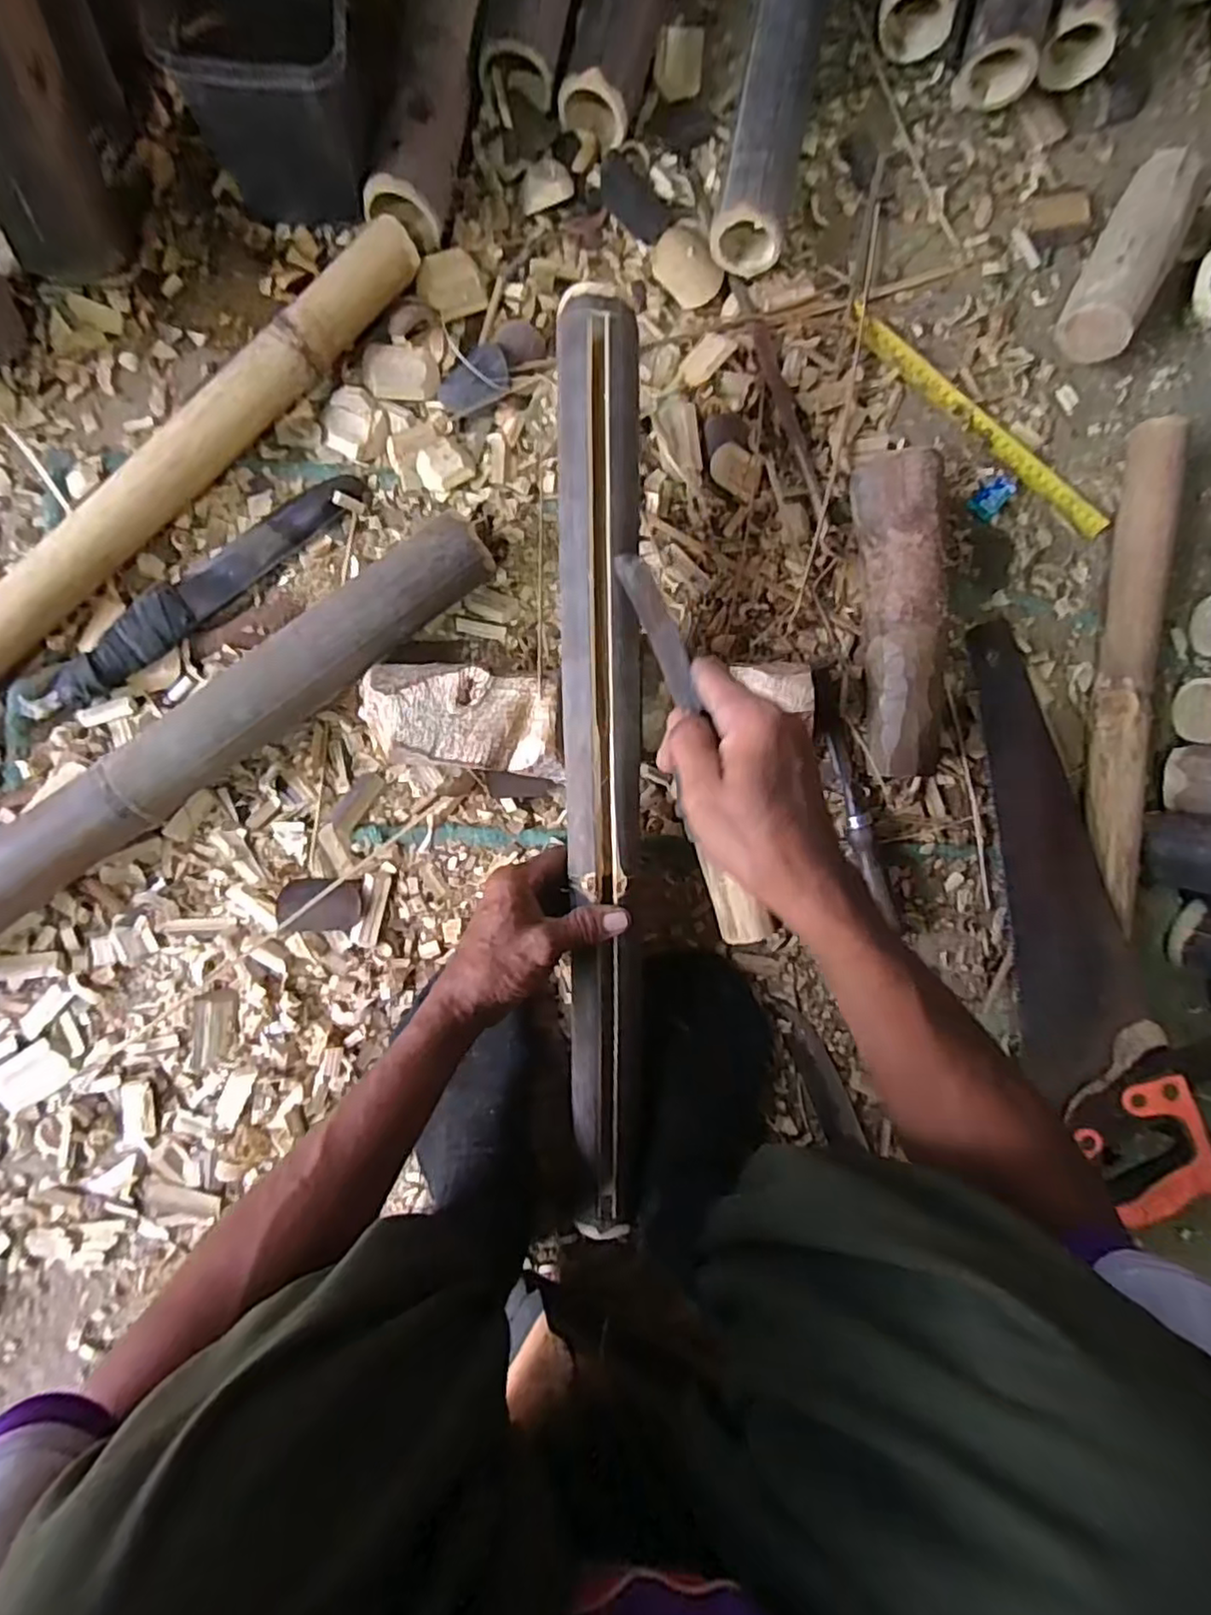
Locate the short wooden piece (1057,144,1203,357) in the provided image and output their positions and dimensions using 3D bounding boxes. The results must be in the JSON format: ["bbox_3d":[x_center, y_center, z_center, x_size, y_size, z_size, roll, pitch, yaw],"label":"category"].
[{"bbox_3d":[0.440,-0.463,0.571,0.057,0.061,0.164,23,88,-8],"label":"short wooden piece"}]

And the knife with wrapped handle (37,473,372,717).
[{"bbox_3d":[-0.292,-0.163,0.494,0.266,0.025,0.034,-42,96,-5],"label":"knife with wrapped handle"}]

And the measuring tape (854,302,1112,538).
[{"bbox_3d":[0.330,-0.336,0.593,0.290,0.007,0.025,36,98,-6],"label":"measuring tape"}]

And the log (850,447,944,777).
[{"bbox_3d":[0.237,-0.152,0.552,0.057,0.068,0.252,-4,92,-8],"label":"log"}]

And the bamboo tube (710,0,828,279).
[{"bbox_3d":[0.136,-0.569,0.528,0.061,0.059,0.274,11,90,-8],"label":"bamboo tube"}]

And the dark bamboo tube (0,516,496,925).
[{"bbox_3d":[-0.346,0.003,0.469,0.639,0.059,0.052,-38,96,-5],"label":"dark bamboo tube"}]

